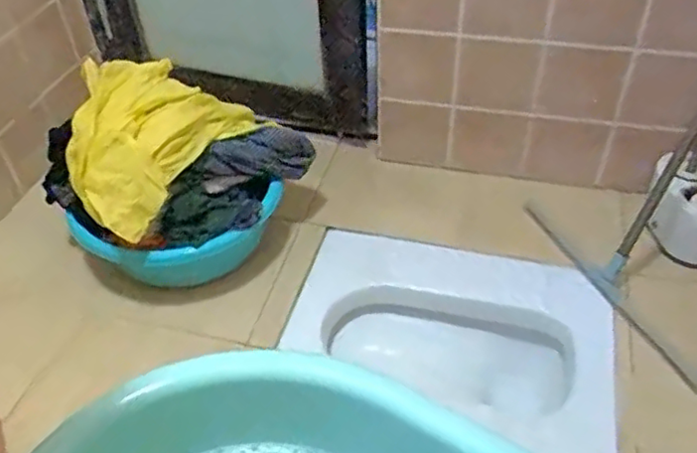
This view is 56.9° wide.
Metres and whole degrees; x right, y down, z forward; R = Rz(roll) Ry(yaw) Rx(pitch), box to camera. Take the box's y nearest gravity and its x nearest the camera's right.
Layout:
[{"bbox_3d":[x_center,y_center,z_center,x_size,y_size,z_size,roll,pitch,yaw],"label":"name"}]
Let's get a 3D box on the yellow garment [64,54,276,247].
[{"bbox_3d":[-0.327,-0.167,1.055,0.222,0.121,0.357,21,48,24],"label":"yellow garment"}]

